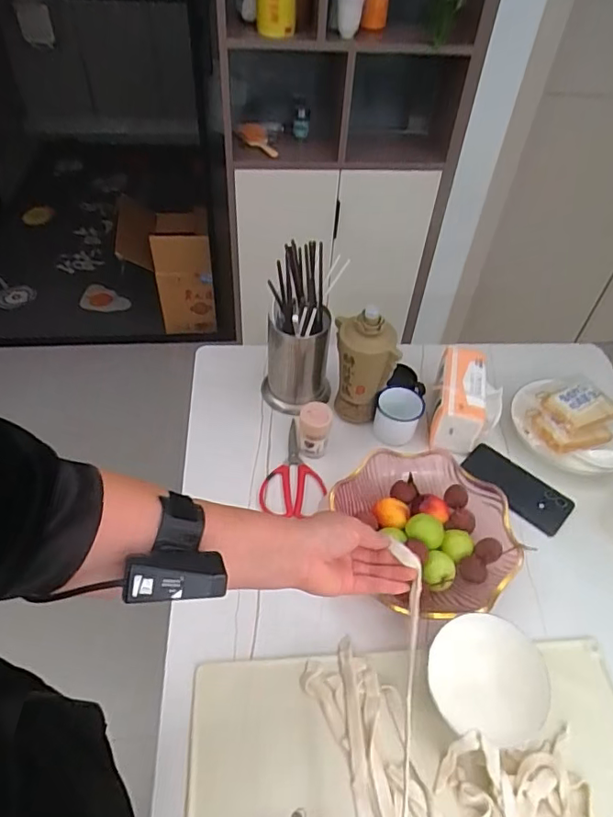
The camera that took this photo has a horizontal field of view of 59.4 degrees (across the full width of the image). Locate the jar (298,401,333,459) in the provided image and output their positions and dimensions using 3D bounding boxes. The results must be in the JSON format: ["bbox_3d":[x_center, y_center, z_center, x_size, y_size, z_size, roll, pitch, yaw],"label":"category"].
[{"bbox_3d":[0.012,0.030,0.796,0.045,0.078,0.047,2,49,-2],"label":"jar"}]

